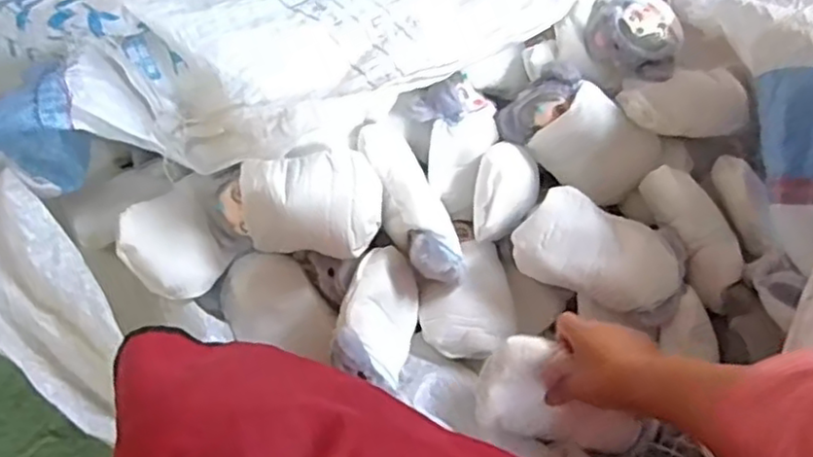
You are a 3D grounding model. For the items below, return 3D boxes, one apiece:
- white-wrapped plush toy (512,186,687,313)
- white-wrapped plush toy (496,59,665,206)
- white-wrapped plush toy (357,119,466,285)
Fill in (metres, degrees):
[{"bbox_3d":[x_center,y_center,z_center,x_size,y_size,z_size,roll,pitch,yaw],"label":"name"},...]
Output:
[{"bbox_3d":[0.212,0.029,0.744,0.183,0.056,0.108,21,75,6],"label":"white-wrapped plush toy"},{"bbox_3d":[0.206,-0.111,0.793,0.181,0.082,0.096,37,78,10],"label":"white-wrapped plush toy"},{"bbox_3d":[0.000,-0.031,0.740,0.070,0.093,0.199,-21,75,-6],"label":"white-wrapped plush toy"}]

